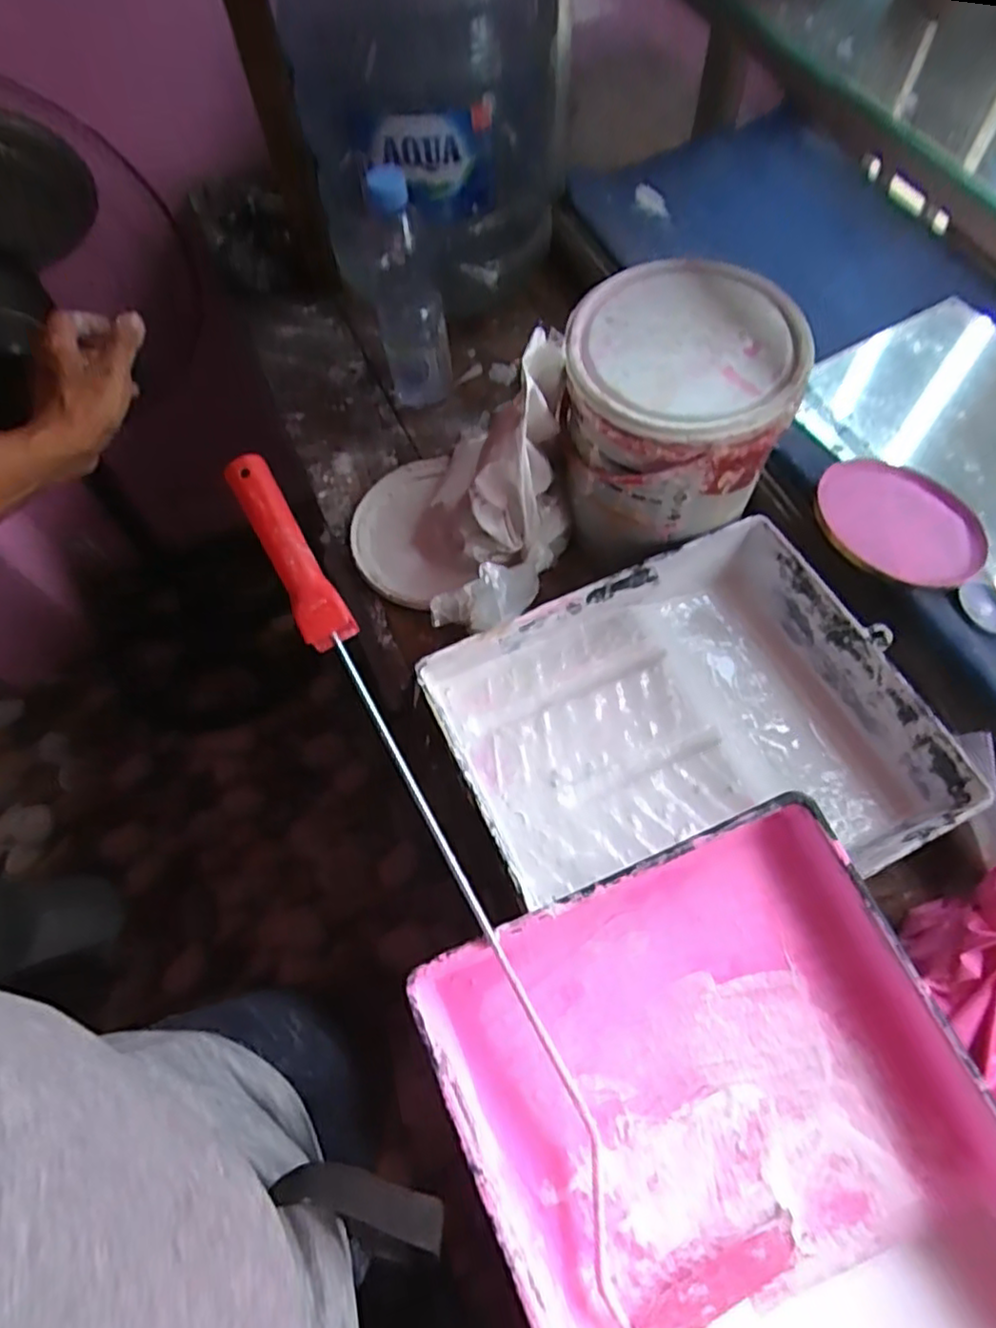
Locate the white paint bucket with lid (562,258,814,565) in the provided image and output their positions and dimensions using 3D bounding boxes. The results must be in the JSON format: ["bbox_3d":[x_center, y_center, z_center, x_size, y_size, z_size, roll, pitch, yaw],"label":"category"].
[{"bbox_3d":[0.148,-0.204,0.587,0.169,0.173,0.167,-2,62,3],"label":"white paint bucket with lid"}]

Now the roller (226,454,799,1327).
[{"bbox_3d":[-0.023,0.115,0.434,0.109,0.043,0.590,-29,82,-11],"label":"roller"}]

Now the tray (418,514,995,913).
[{"bbox_3d":[0.150,0.064,0.560,0.344,0.074,0.291,-24,64,-9],"label":"tray"}]

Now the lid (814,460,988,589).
[{"bbox_3d":[0.357,-0.127,0.612,0.144,0.009,0.131,2,60,-3],"label":"lid"}]

